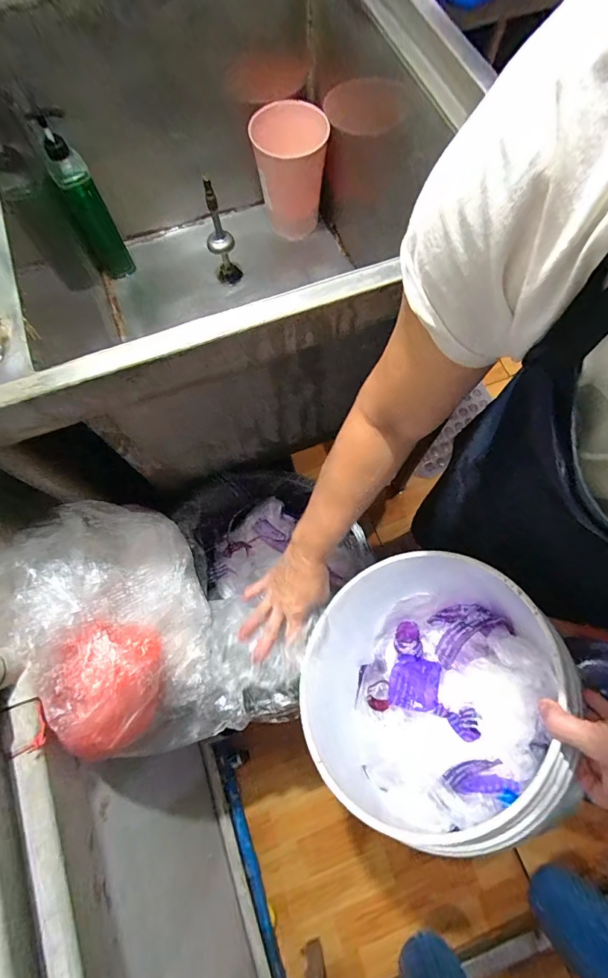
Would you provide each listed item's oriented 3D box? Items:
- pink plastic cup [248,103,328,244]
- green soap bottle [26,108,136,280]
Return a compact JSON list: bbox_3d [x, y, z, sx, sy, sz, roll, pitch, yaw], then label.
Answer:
[{"bbox_3d":[-0.028,-0.636,0.863,0.138,0.188,0.130,0,71,1],"label":"pink plastic cup"},{"bbox_3d":[-0.400,-0.526,0.798,0.071,0.276,0.060,-20,72,-6],"label":"green soap bottle"}]

